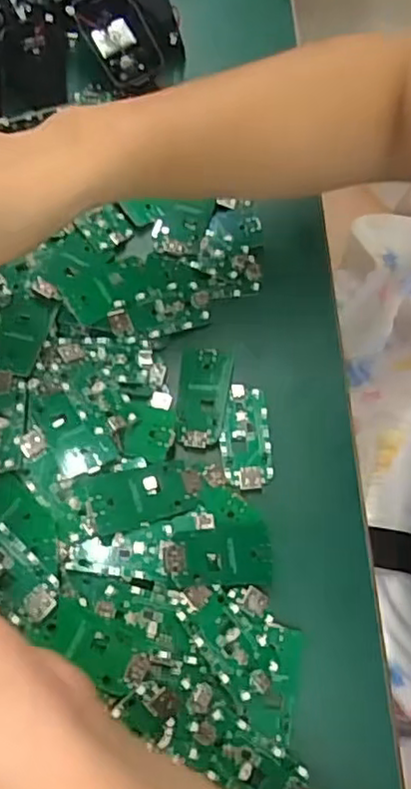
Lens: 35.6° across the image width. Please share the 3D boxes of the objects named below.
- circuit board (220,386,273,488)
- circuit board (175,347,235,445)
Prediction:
[{"bbox_3d":[0.024,0.024,0.386,0.029,0.006,0.064,-2,69,-2],"label":"circuit board"},{"bbox_3d":[-0.002,0.001,0.392,0.031,0.004,0.063,7,69,1],"label":"circuit board"}]

